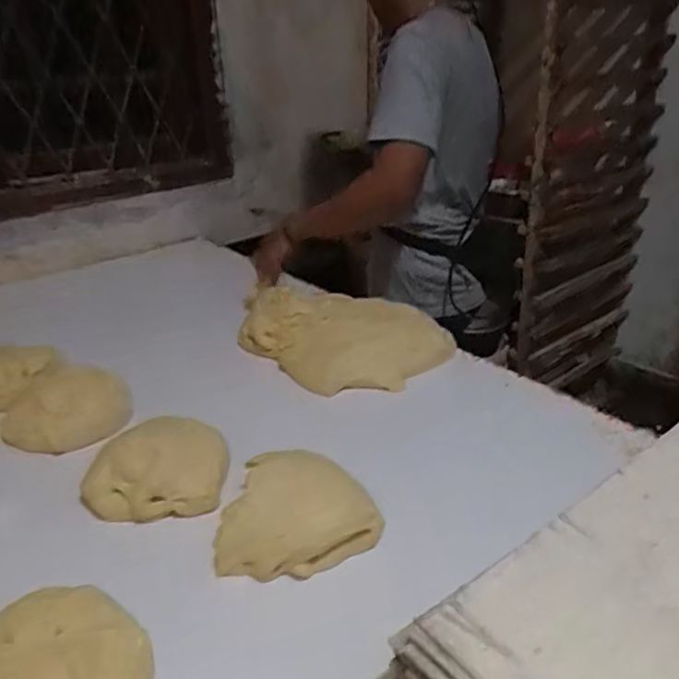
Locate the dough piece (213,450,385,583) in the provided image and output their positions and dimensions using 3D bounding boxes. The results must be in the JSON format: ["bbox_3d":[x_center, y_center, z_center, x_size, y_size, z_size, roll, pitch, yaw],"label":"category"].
[{"bbox_3d":[-0.049,0.200,0.757,0.191,0.060,0.163,-2,27,0],"label":"dough piece"}]

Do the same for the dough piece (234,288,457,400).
[{"bbox_3d":[-0.021,0.002,1.175,0.427,0.094,0.242,15,31,29],"label":"dough piece"}]

